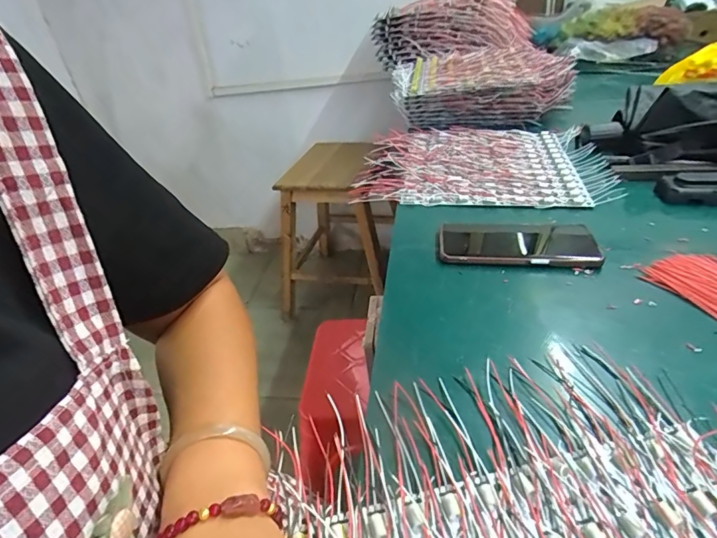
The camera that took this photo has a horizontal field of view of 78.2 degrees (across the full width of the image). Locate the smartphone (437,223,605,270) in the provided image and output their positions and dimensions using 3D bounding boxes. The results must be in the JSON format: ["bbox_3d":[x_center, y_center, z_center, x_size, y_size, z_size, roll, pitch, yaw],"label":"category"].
[{"bbox_3d":[0.171,-0.027,0.486,0.163,0.014,0.076,2,36,9],"label":"smartphone"}]

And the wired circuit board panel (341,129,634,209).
[{"bbox_3d":[0.181,-0.169,0.688,0.351,0.024,0.284,5,37,13],"label":"wired circuit board panel"}]

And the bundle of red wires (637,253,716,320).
[{"bbox_3d":[0.327,0.012,0.404,0.080,0.016,0.097,-20,38,-20],"label":"bundle of red wires"}]

